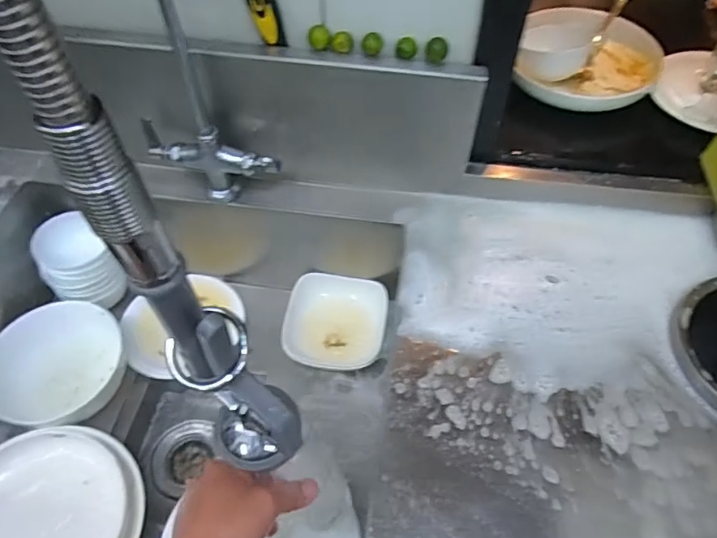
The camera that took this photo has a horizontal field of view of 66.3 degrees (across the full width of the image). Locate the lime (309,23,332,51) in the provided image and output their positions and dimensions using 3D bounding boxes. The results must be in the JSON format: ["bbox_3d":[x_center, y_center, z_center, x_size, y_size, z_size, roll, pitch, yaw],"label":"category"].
[{"bbox_3d":[-0.046,-0.273,0.648,0.025,0.024,0.024,-4,55,0],"label":"lime"}]

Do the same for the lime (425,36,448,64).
[{"bbox_3d":[0.091,-0.258,0.641,0.025,0.026,0.021,1,55,4],"label":"lime"}]

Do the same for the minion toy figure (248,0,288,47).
[{"bbox_3d":[-0.105,-0.292,0.629,0.033,0.086,0.027,-7,56,-5],"label":"minion toy figure"}]

